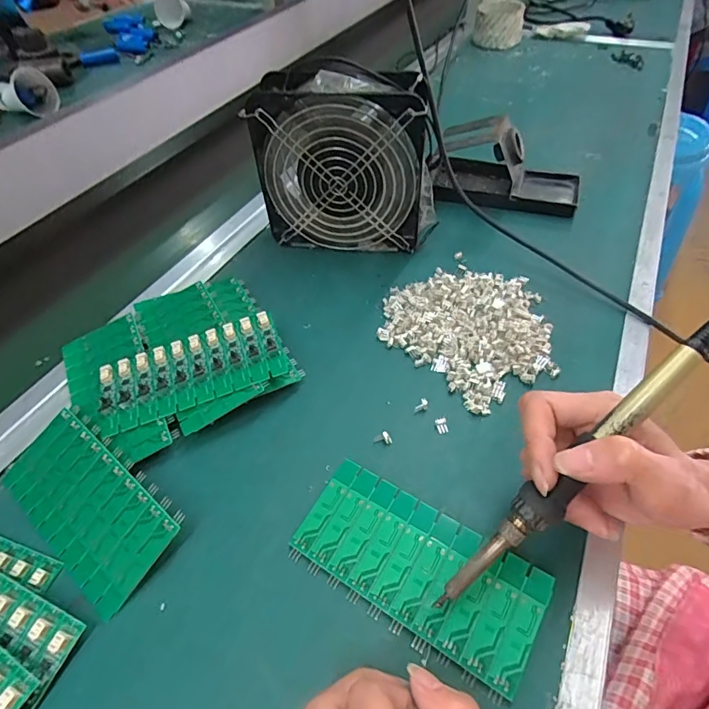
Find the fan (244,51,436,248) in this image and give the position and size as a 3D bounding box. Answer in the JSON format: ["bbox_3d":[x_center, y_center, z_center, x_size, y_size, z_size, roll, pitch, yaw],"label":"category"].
[{"bbox_3d":[-0.005,-0.177,0.425,0.161,0.152,0.061,4,50,6],"label":"fan"}]

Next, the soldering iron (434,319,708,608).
[{"bbox_3d":[0.110,0.052,0.221,0.197,0.013,0.019,-48,58,5],"label":"soldering iron"}]

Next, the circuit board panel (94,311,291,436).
[{"bbox_3d":[-0.124,0.010,0.343,0.139,0.007,0.069,-22,59,-7],"label":"circuit board panel"}]

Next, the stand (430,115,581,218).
[{"bbox_3d":[0.167,-0.213,0.499,0.161,0.071,0.077,12,51,12],"label":"stand"}]

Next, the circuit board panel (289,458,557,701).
[{"bbox_3d":[0.035,0.120,0.262,0.136,0.015,0.061,26,55,22],"label":"circuit board panel"}]

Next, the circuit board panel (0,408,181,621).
[{"bbox_3d":[-0.174,0.095,0.292,0.136,0.006,0.063,30,78,27],"label":"circuit board panel"}]

